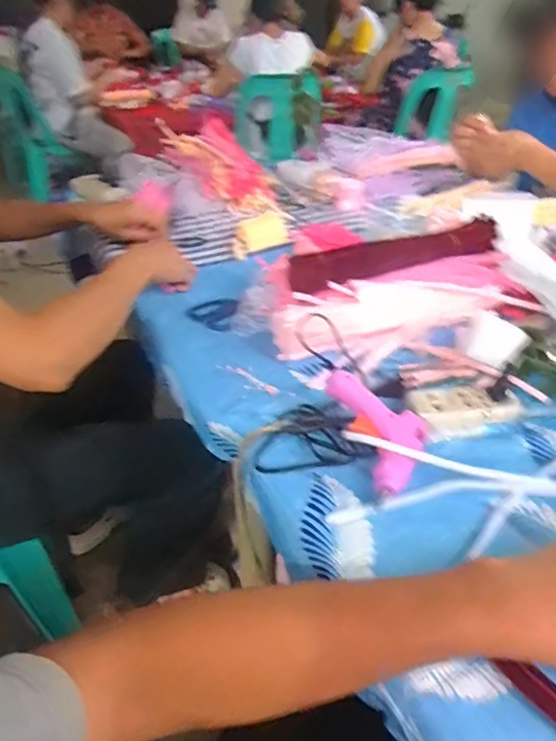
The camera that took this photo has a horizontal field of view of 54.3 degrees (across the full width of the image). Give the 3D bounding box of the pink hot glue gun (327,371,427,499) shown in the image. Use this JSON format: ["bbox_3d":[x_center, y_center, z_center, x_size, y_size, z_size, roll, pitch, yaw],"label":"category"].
[{"bbox_3d":[0.083,0.060,0.495,0.100,0.052,0.109,12,38,15],"label":"pink hot glue gun"}]

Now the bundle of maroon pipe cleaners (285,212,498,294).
[{"bbox_3d":[0.163,-0.154,0.714,0.299,0.040,0.052,-14,38,-17],"label":"bundle of maroon pipe cleaners"}]

